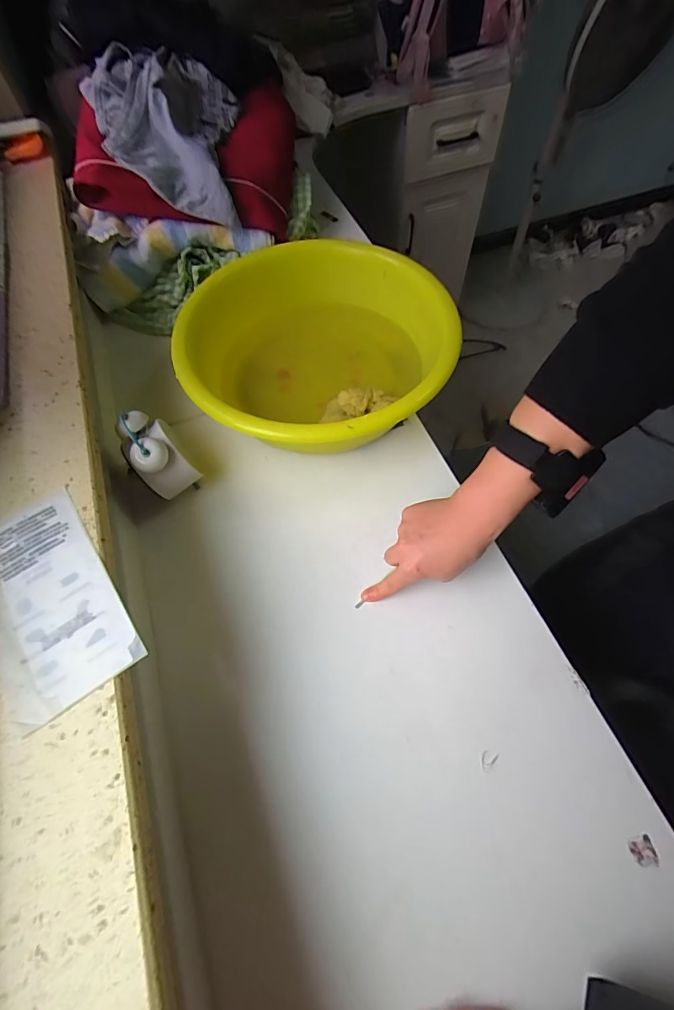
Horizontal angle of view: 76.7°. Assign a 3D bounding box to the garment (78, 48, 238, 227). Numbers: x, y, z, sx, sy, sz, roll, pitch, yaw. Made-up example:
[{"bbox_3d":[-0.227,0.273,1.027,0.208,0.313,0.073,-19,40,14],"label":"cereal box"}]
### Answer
[{"bbox_3d":[-0.251,-0.543,0.629,0.197,0.114,0.215,-3,64,-2],"label":"garment"}]

